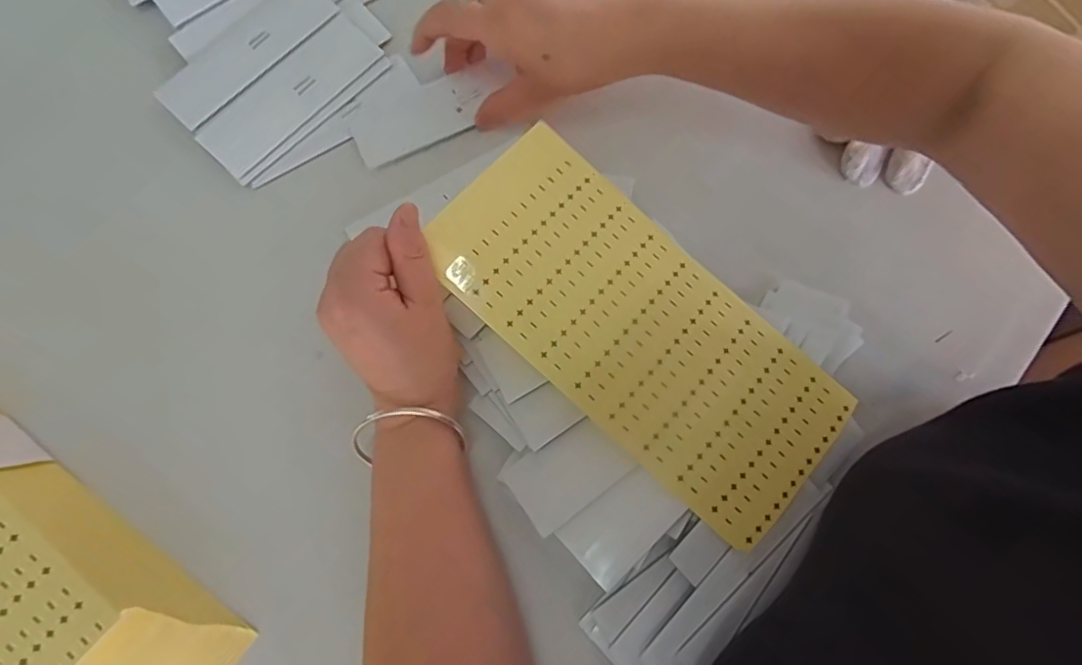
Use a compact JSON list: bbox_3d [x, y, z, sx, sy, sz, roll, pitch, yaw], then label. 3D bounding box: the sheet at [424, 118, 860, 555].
[{"bbox_3d":[0.056,-0.003,0.337,0.245,0.010,0.112,42,78,1],"label":"sheet"}]

